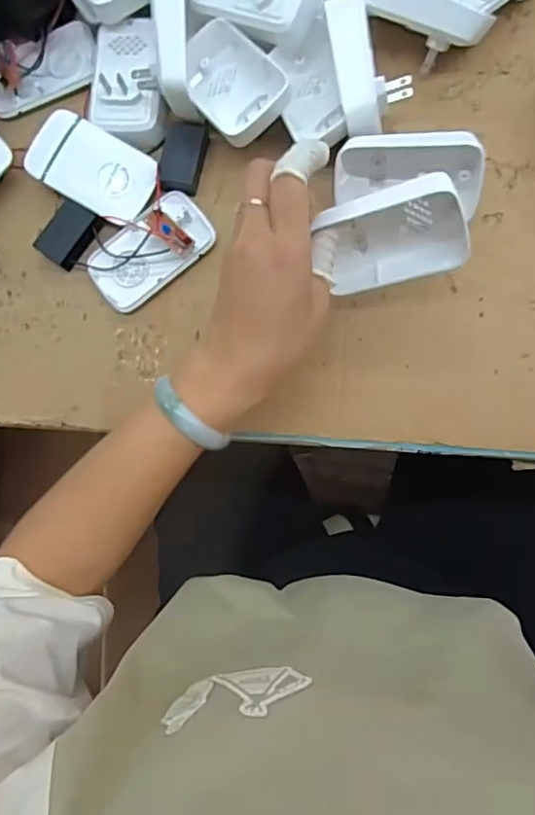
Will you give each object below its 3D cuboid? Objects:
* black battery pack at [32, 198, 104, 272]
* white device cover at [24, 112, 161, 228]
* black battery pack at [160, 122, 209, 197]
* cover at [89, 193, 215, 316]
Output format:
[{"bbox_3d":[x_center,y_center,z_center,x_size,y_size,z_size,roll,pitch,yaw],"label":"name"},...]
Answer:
[{"bbox_3d":[-0.155,-0.134,0.436,0.031,0.016,0.047,36,90,10],"label":"black battery pack"},{"bbox_3d":[-0.134,-0.184,0.435,0.100,0.018,0.058,30,89,10],"label":"white device cover"},{"bbox_3d":[-0.064,-0.190,0.434,0.028,0.018,0.051,8,85,8],"label":"black battery pack"},{"bbox_3d":[-0.089,-0.119,0.428,0.096,0.018,0.055,-37,81,2],"label":"cover"}]

